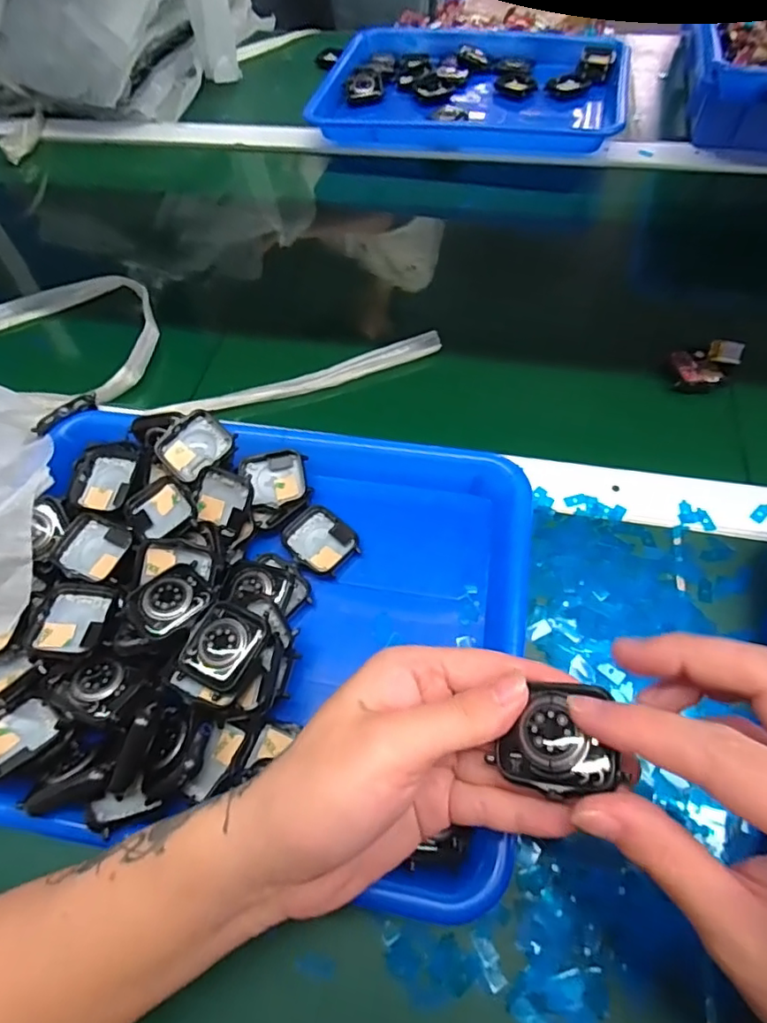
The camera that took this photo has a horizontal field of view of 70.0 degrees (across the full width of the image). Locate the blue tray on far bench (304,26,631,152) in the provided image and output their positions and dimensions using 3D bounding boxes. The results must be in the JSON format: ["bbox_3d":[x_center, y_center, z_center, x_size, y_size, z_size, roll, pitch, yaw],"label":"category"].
[{"bbox_3d":[0.105,-0.486,0.631,0.327,0.036,0.235,11,61,10],"label":"blue tray on far bench"}]

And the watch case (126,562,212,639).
[{"bbox_3d":[-0.117,0.048,0.300,0.040,0.010,0.033,-38,64,-17],"label":"watch case"}]

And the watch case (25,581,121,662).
[{"bbox_3d":[-0.168,0.058,0.298,0.039,0.010,0.043,3,60,6],"label":"watch case"}]

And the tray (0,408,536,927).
[{"bbox_3d":[-0.083,0.055,0.318,0.318,0.052,0.243,8,61,9],"label":"tray"}]

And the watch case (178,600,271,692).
[{"bbox_3d":[-0.083,0.069,0.287,0.036,0.011,0.041,22,63,16],"label":"watch case"}]

